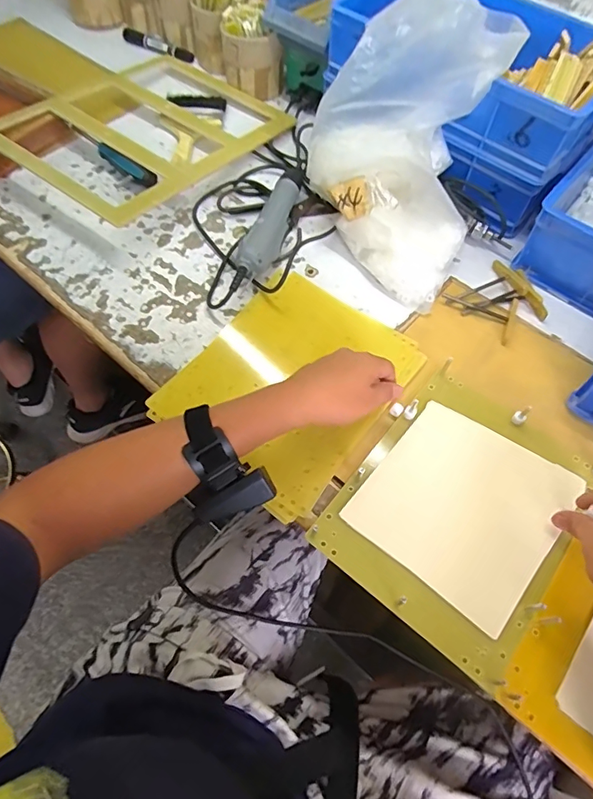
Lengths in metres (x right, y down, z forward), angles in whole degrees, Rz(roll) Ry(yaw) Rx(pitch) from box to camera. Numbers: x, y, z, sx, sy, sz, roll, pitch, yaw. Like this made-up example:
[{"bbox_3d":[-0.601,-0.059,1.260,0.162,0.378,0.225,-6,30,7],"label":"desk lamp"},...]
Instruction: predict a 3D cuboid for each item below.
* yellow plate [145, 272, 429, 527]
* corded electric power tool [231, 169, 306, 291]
[{"bbox_3d":[-0.005,-0.023,0.513,0.200,0.015,0.247,34,66,16],"label":"yellow plate"},{"bbox_3d":[-0.033,-0.214,0.599,0.040,0.044,0.216,17,62,8],"label":"corded electric power tool"}]

